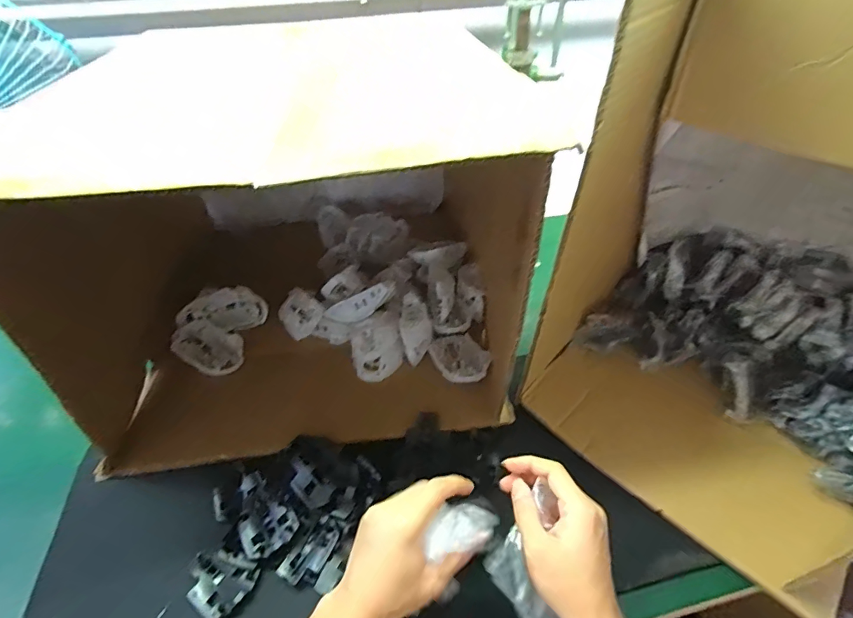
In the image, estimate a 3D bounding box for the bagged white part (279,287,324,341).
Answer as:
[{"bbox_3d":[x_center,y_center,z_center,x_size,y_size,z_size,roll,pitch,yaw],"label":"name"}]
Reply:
[{"bbox_3d":[-0.193,0.003,0.652,0.077,0.020,0.061,38,89,27],"label":"bagged white part"}]

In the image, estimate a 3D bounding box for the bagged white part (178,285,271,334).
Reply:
[{"bbox_3d":[-0.308,0.003,0.664,0.121,0.063,0.032,-10,8,-11],"label":"bagged white part"}]

